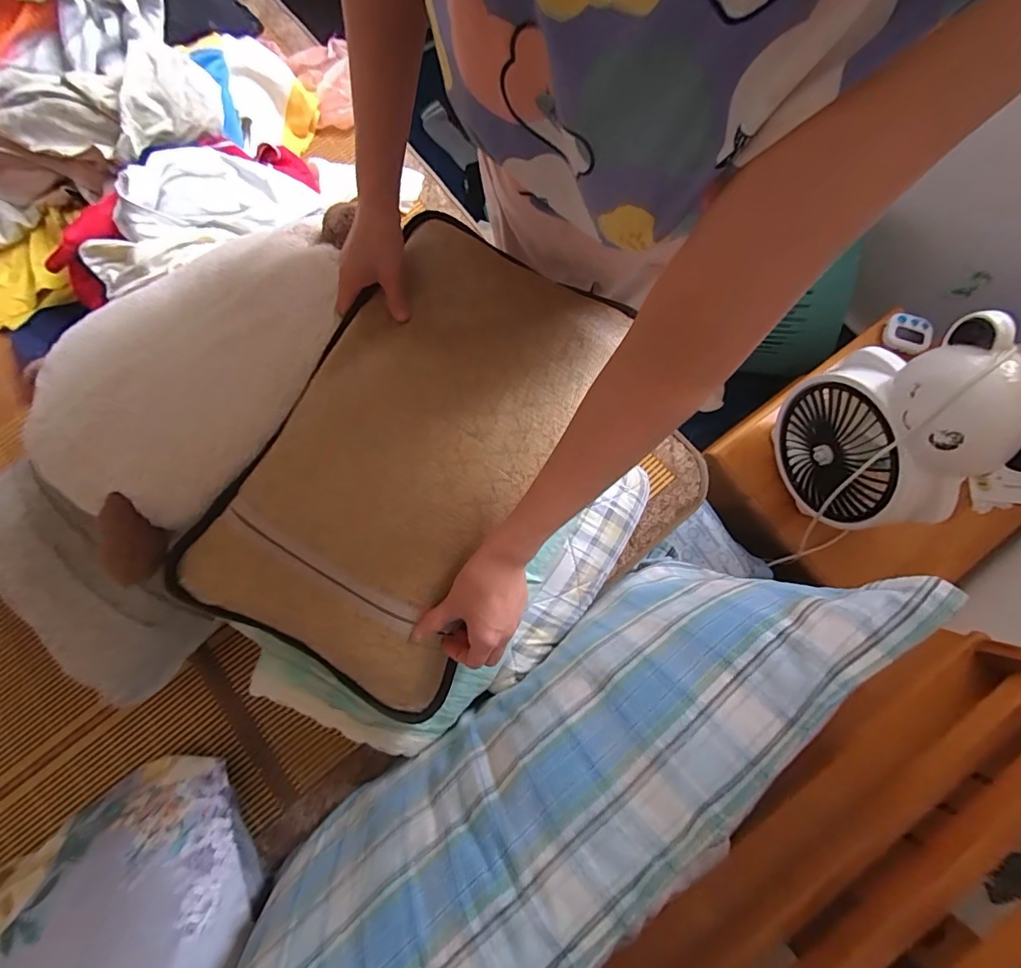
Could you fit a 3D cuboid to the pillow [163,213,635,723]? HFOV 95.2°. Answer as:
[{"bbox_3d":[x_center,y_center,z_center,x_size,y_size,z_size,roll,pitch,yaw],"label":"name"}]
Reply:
[{"bbox_3d":[-0.097,-0.038,0.476,0.278,0.067,0.468,31,81,7],"label":"pillow"}]

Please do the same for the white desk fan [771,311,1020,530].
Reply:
[{"bbox_3d":[0.466,-0.061,0.590,0.121,0.298,0.219,-6,79,0],"label":"white desk fan"}]

